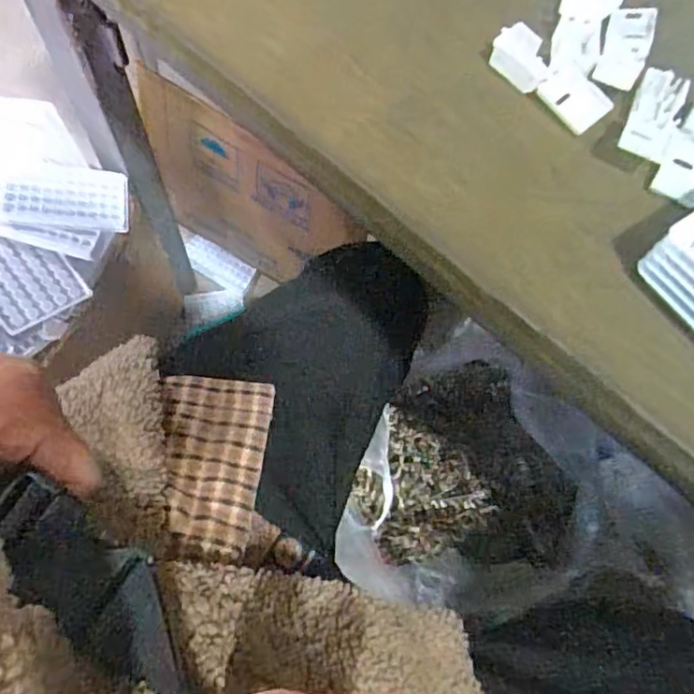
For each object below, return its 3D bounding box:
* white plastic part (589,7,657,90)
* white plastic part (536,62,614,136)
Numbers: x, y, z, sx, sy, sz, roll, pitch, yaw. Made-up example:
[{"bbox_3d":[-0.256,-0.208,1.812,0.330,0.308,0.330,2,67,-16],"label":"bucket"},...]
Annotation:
[{"bbox_3d":[0.125,-0.136,0.270,0.020,0.006,0.055,22,69,6],"label":"white plastic part"},{"bbox_3d":[0.098,-0.107,0.260,0.021,0.007,0.027,-40,76,-17],"label":"white plastic part"}]

